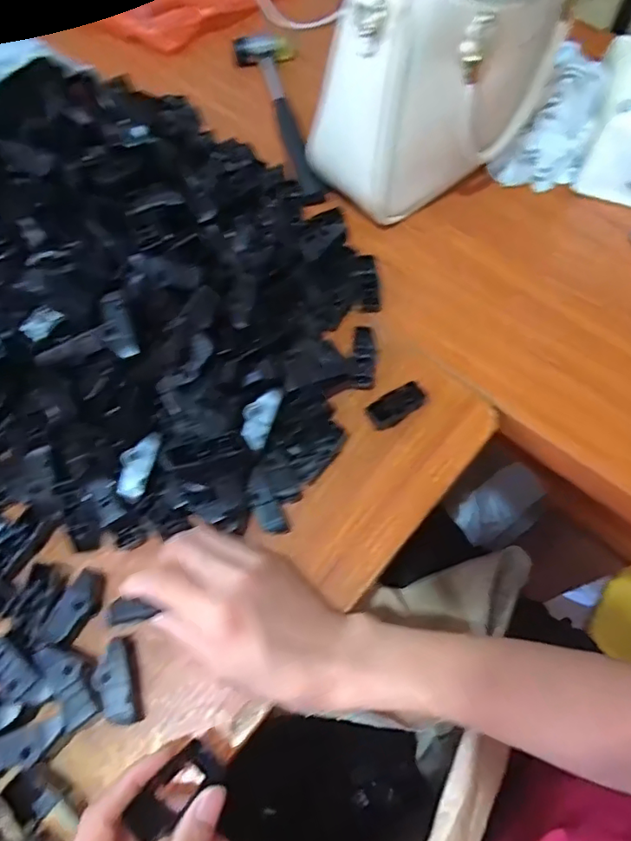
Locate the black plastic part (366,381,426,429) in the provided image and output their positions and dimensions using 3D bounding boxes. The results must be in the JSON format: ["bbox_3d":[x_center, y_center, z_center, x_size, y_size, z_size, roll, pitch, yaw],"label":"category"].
[{"bbox_3d":[0.058,-0.011,0.390,0.047,0.019,0.017,-33,70,-15],"label":"black plastic part"}]

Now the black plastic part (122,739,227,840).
[{"bbox_3d":[-0.070,0.183,0.273,0.048,0.013,0.023,-22,63,-45],"label":"black plastic part"}]

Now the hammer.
[{"bbox_3d":[-0.032,-0.299,0.528,0.058,0.025,0.227,-11,65,-6],"label":"hammer"}]

